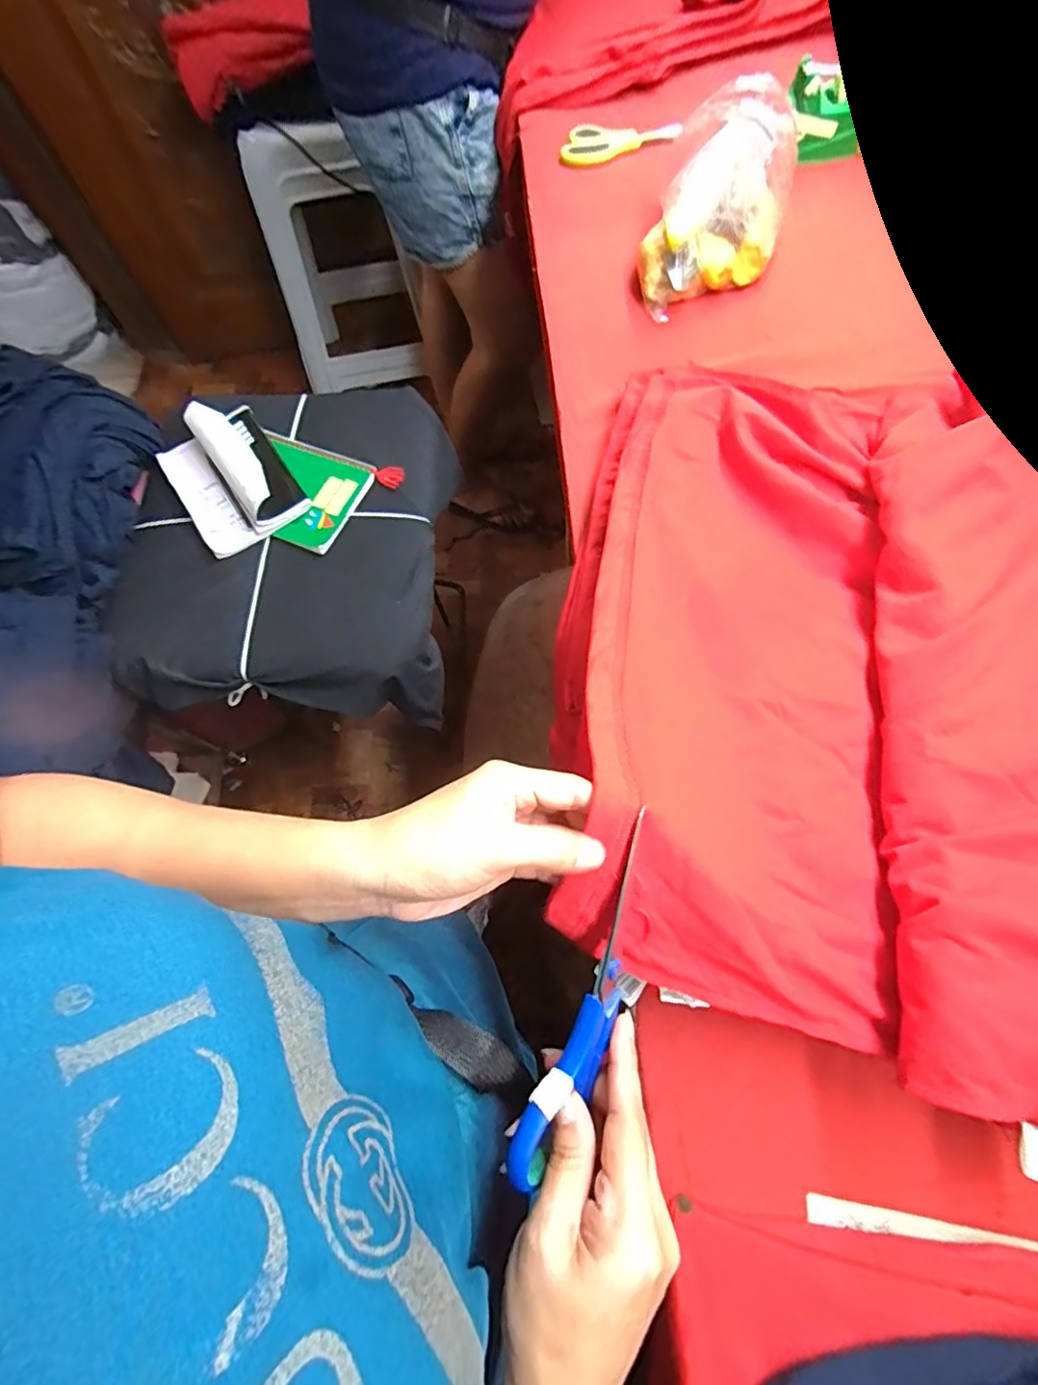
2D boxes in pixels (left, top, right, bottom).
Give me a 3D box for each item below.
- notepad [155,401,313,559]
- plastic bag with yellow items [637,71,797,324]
[{"bbox_3d":[-0.381,-0.286,0.709,0.141,0.047,0.196,-33,72,-10],"label":"notepad"},{"bbox_3d":[0.205,-0.495,0.554,0.127,0.105,0.187,20,72,9],"label":"plastic bag with yellow items"}]

